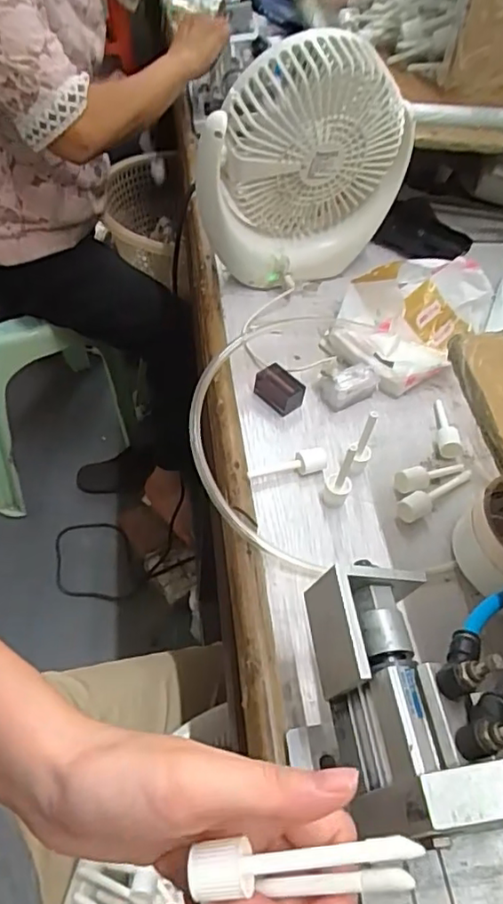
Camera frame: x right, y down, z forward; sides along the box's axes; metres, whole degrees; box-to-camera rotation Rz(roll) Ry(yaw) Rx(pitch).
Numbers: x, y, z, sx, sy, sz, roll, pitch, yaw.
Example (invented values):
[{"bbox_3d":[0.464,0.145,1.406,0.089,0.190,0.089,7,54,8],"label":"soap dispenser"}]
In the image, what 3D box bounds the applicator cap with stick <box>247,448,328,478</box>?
[{"bbox_3d":[0.027,0.011,0.459,0.064,0.016,0.016,-6,53,-11],"label":"applicator cap with stick"}]

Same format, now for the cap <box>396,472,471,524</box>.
[{"bbox_3d":[0.144,0.030,0.455,0.080,0.017,0.017,-30,61,-26],"label":"cap"}]

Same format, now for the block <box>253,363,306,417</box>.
[{"bbox_3d":[0.023,-0.054,0.507,0.026,0.026,0.042,-35,63,-28],"label":"block"}]

